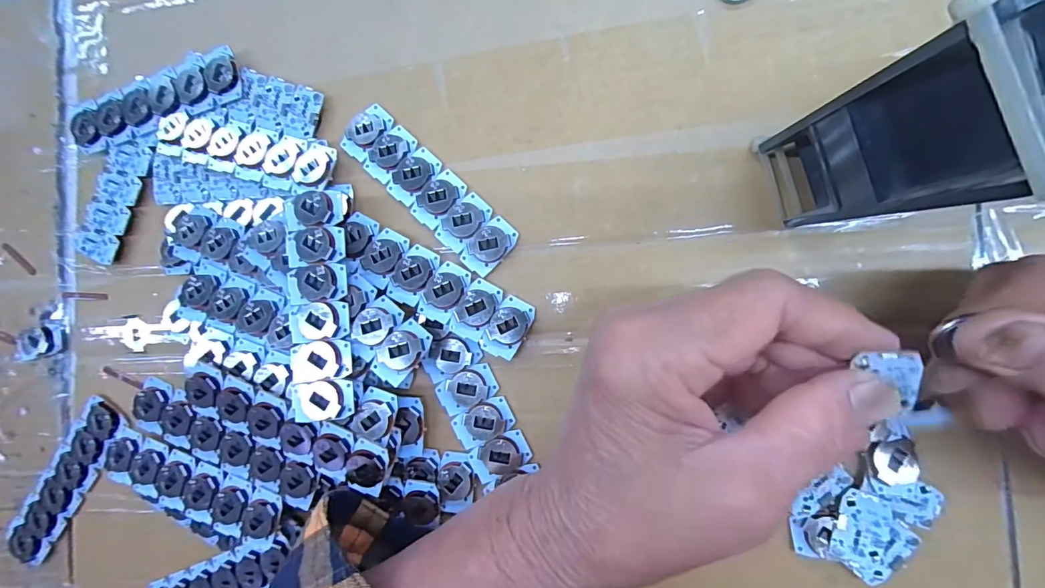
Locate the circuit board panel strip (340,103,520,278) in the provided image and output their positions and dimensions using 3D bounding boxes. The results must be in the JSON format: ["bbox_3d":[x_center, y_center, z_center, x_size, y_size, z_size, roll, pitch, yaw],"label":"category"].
[{"bbox_3d":[-0.049,-0.054,0.227,0.105,0.005,0.028,43,95,7],"label":"circuit board panel strip"}]

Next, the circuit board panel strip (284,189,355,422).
[{"bbox_3d":[-0.098,0.003,0.208,0.031,0.012,0.108,-7,88,9],"label":"circuit board panel strip"}]

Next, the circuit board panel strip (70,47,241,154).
[{"bbox_3d":[-0.207,-0.109,0.249,0.108,0.006,0.029,-15,87,8],"label":"circuit board panel strip"}]

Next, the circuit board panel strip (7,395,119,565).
[{"bbox_3d":[-0.266,0.108,0.257,0.026,0.011,0.102,32,94,8],"label":"circuit board panel strip"}]

